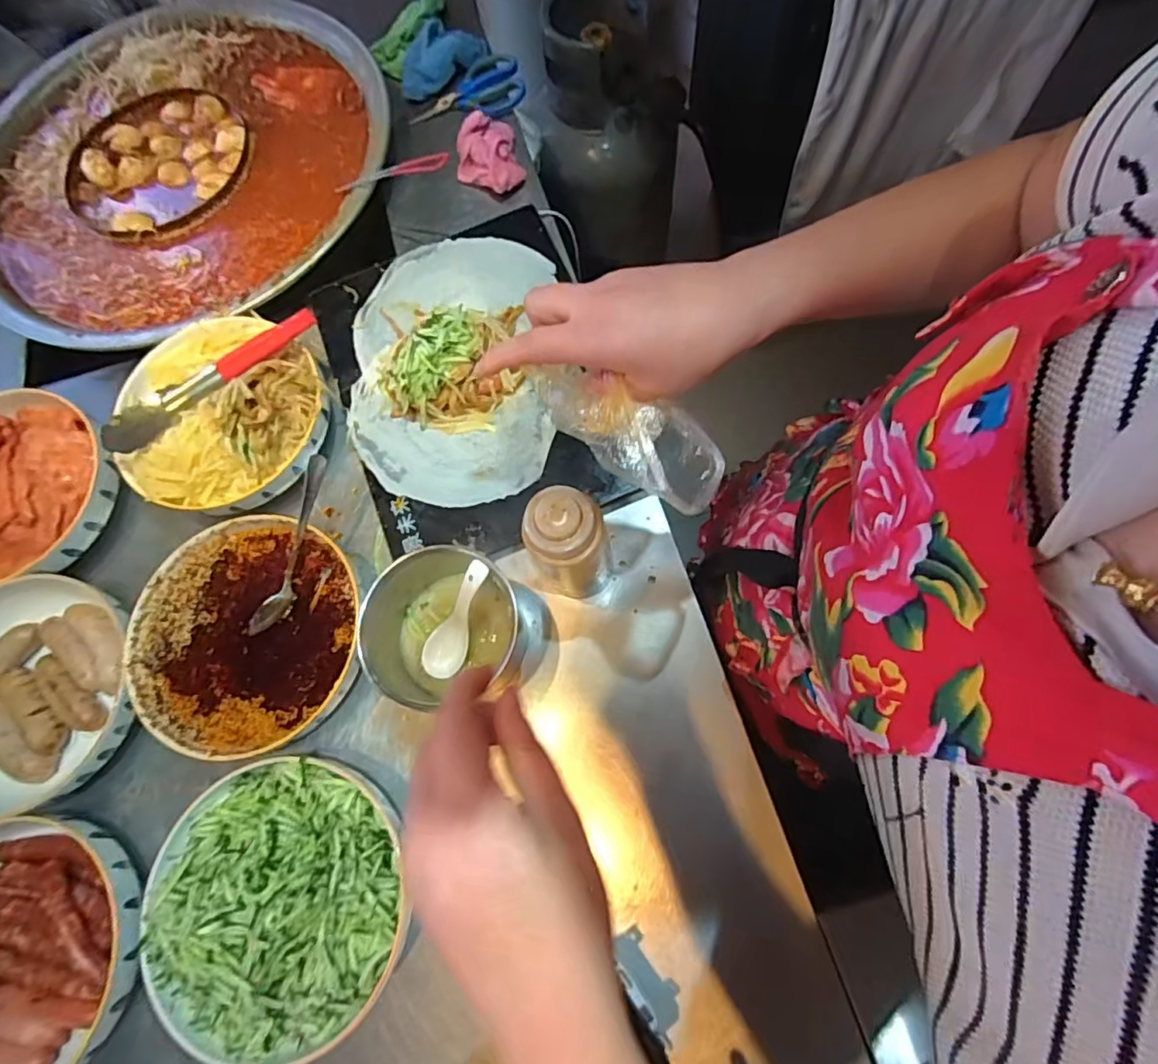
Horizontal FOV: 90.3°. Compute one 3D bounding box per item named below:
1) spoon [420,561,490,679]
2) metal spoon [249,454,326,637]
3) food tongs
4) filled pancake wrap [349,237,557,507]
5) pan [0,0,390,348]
[{"bbox_3d":[-0.115,0.081,0.541,0.038,0.024,0.130,28,117,8],"label":"spoon"},{"bbox_3d":[-0.284,0.013,0.575,0.034,0.028,0.183,16,74,8],"label":"metal spoon"},{"bbox_3d":[-0.382,-0.163,0.599,0.237,0.027,0.040,-38,75,-8],"label":"food tongs"},{"bbox_3d":[-0.142,-0.198,0.635,0.229,0.068,0.329,3,73,1],"label":"filled pancake wrap"},{"bbox_3d":[-0.539,-0.492,0.767,0.556,0.072,0.541,-9,73,0],"label":"pan"}]

